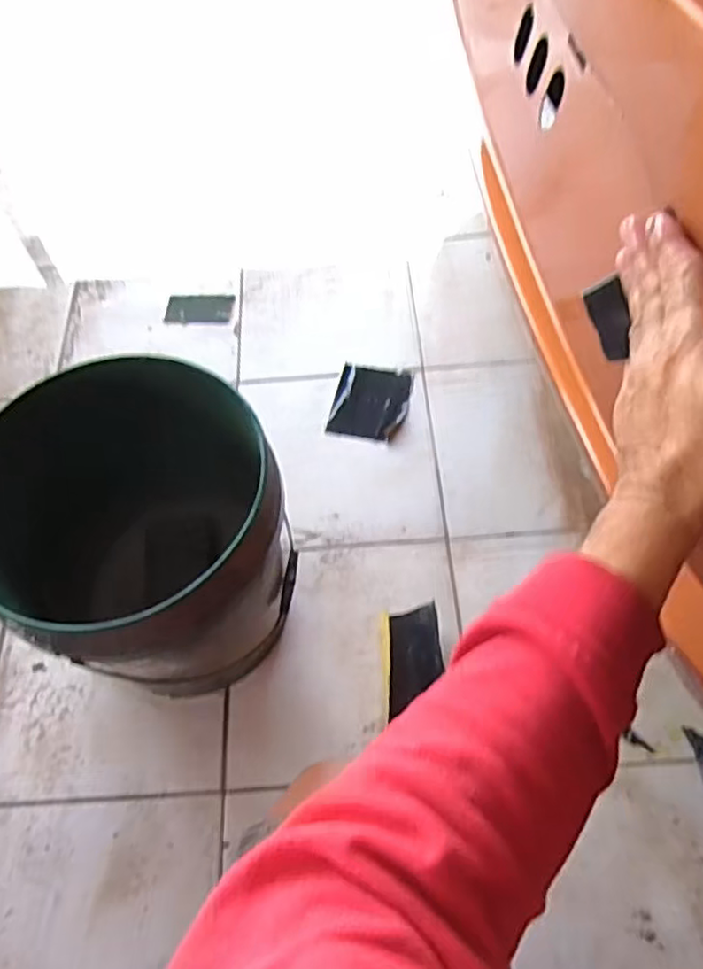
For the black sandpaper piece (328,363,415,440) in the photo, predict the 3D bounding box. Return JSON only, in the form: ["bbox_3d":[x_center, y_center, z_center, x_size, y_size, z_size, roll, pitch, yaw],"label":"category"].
[{"bbox_3d":[0.032,-0.128,1.022,0.113,0.008,0.135,10,60,8],"label":"black sandpaper piece"}]

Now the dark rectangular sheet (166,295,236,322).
[{"bbox_3d":[-0.267,-0.310,1.158,0.118,0.004,0.070,0,59,4],"label":"dark rectangular sheet"}]

